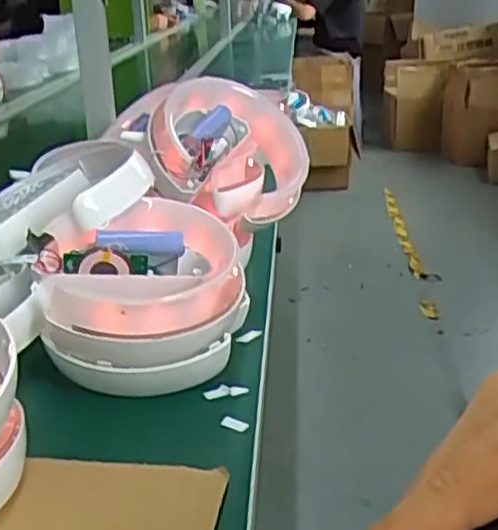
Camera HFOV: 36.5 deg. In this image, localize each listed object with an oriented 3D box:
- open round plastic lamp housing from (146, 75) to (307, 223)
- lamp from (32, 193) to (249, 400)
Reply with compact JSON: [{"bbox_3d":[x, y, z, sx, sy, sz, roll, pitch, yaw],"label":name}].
[{"bbox_3d":[-0.017,-0.109,0.705,0.142,0.104,0.115,-1,22,2],"label":"open round plastic lamp housing"},{"bbox_3d":[-0.077,0.022,0.540,0.144,0.084,0.131,-1,22,2],"label":"lamp"}]

